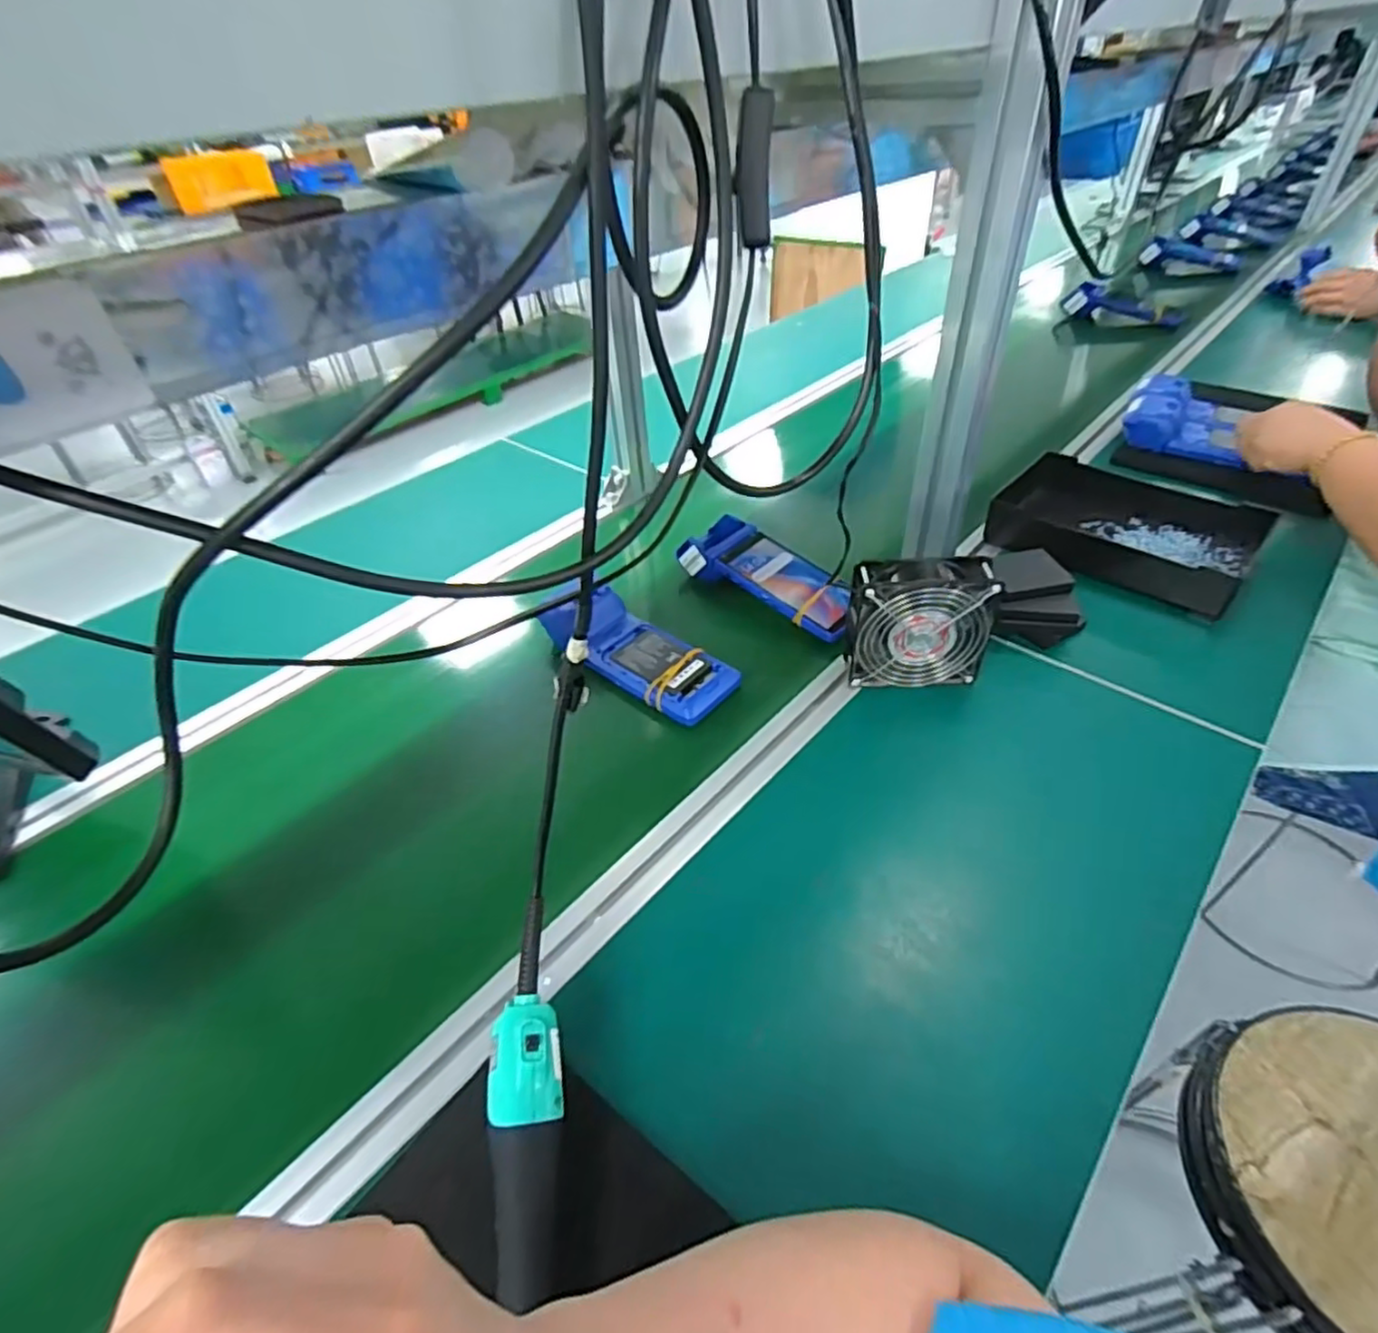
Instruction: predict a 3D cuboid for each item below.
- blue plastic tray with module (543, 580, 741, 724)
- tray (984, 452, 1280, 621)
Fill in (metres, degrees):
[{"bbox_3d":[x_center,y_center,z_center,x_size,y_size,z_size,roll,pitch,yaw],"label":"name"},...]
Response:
[{"bbox_3d":[-0.051,-0.018,0.685,0.203,0.063,0.087,24,49,28],"label":"blue plastic tray with module"},{"bbox_3d":[0.512,-0.168,0.807,0.267,0.052,0.201,31,53,33],"label":"tray"}]

